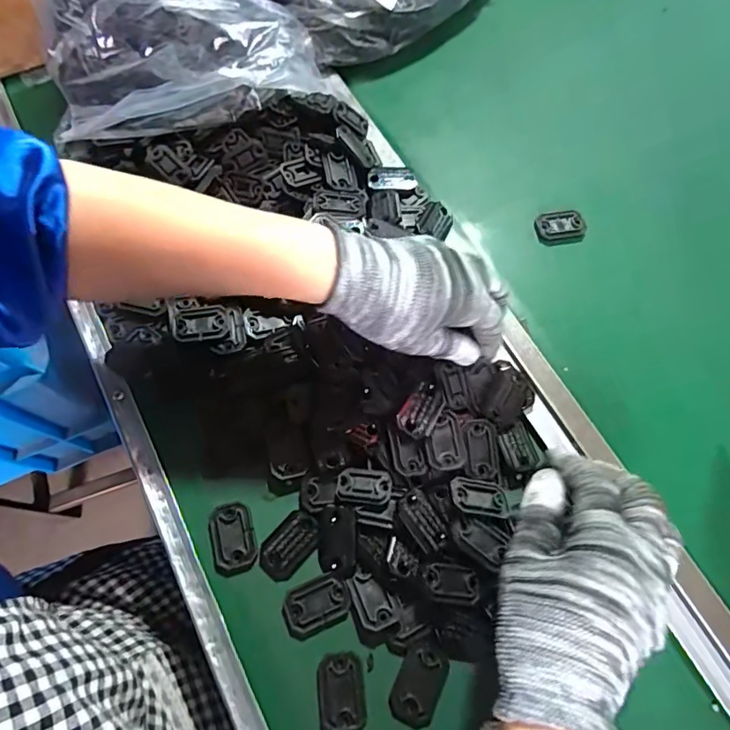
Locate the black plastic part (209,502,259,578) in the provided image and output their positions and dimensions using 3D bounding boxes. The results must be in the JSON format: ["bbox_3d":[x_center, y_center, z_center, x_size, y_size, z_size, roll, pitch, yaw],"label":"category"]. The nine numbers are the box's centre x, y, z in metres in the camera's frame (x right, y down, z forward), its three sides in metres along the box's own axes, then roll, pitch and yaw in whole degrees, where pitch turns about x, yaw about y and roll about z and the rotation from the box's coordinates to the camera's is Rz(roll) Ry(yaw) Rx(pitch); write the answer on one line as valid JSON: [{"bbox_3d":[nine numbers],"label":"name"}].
[{"bbox_3d":[-0.089,0.117,0.344,0.029,0.004,0.045,-15,70,-5],"label":"black plastic part"}]

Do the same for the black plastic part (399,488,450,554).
[{"bbox_3d":[0.038,0.101,0.330,0.024,0.004,0.038,-27,79,-34],"label":"black plastic part"}]

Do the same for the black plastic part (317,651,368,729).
[{"bbox_3d":[-0.014,0.202,0.312,0.028,0.004,0.045,-7,70,-2],"label":"black plastic part"}]

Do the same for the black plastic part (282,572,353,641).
[{"bbox_3d":[-0.031,0.156,0.329,0.043,0.004,0.030,-22,71,-8],"label":"black plastic part"}]

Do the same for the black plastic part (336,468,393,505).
[{"bbox_3d":[0.000,0.082,0.344,0.037,0.013,0.024,6,70,2],"label":"black plastic part"}]

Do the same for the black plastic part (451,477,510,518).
[{"bbox_3d":[0.077,0.089,0.343,0.039,0.004,0.025,13,42,-12],"label":"black plastic part"}]

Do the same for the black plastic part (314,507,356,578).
[{"bbox_3d":[-0.019,0.117,0.337,0.027,0.007,0.045,-12,80,16],"label":"black plastic part"}]

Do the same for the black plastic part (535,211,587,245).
[{"bbox_3d":[0.168,-0.118,0.439,0.040,0.007,0.028,-12,70,-4],"label":"black plastic part"}]

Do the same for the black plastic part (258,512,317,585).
[{"bbox_3d":[-0.050,0.121,0.341,0.027,0.004,0.044,36,74,12],"label":"black plastic part"}]

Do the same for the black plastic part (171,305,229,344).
[{"bbox_3d":[-0.125,-0.032,0.385,0.041,0.004,0.028,-7,70,-2],"label":"black plastic part"}]

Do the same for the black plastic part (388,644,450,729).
[{"bbox_3d":[0.034,0.198,0.314,0.028,0.004,0.045,23,71,8],"label":"black plastic part"}]

